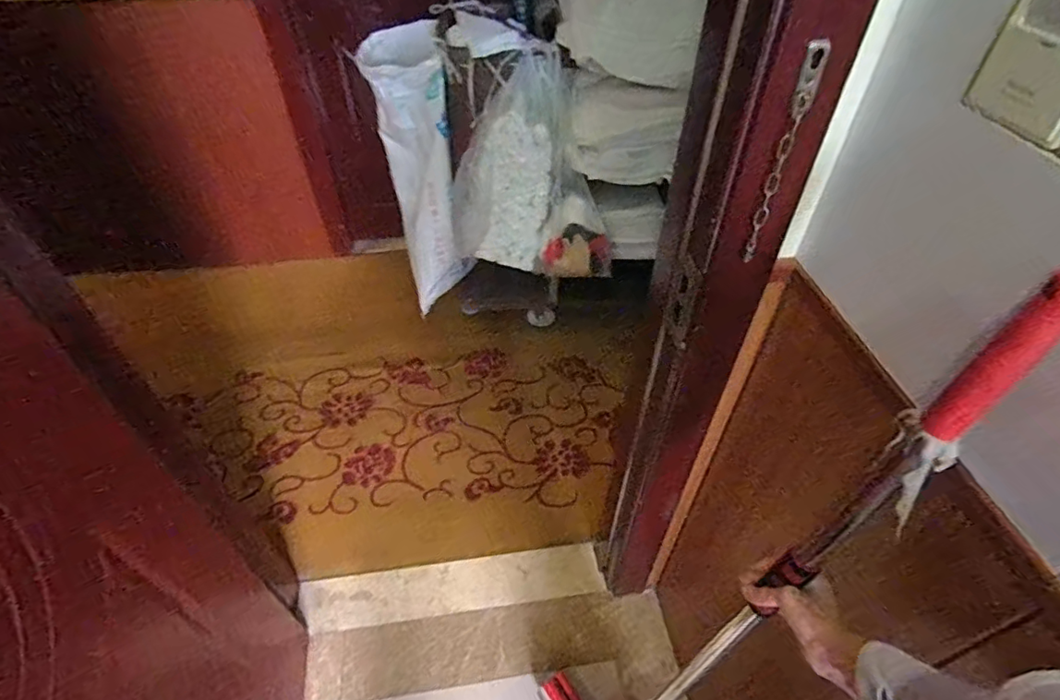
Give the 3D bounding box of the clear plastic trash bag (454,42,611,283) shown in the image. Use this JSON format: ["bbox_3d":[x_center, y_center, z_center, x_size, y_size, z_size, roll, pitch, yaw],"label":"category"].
[{"bbox_3d":[0.012,-0.457,1.464,0.431,0.537,0.177,13,47,7],"label":"clear plastic trash bag"}]

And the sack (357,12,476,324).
[{"bbox_3d":[-0.325,-0.514,1.642,0.210,0.823,0.362,-15,29,-18],"label":"sack"}]

